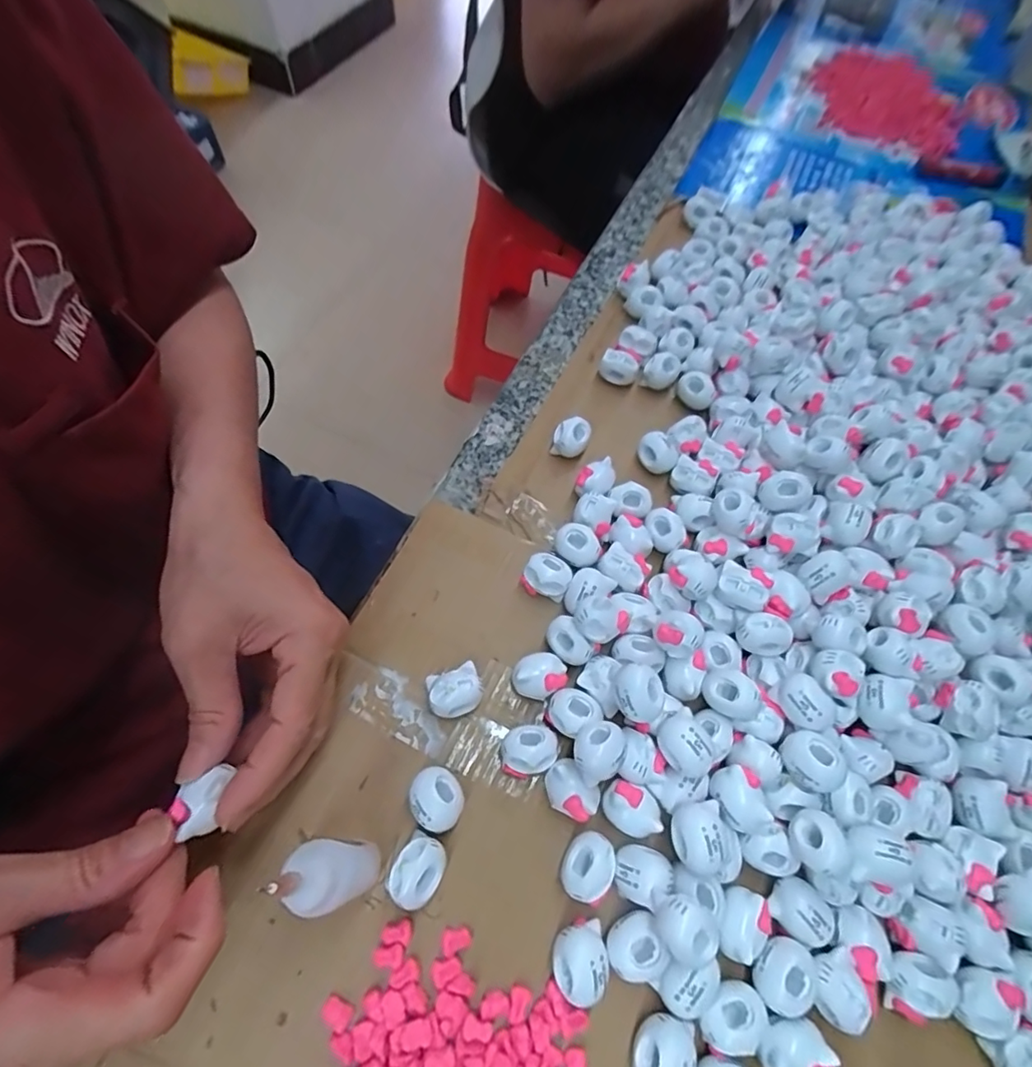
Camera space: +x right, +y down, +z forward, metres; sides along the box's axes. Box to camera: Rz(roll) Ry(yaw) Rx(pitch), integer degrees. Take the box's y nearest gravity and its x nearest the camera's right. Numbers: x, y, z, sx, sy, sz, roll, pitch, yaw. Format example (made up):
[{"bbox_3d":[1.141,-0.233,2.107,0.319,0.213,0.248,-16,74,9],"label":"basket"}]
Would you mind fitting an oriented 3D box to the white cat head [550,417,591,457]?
[{"bbox_3d":[0.034,-0.057,0.332,0.021,0.024,0.020,2,64,-3],"label":"white cat head"}]

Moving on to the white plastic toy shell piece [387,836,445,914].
[{"bbox_3d":[-0.041,0.143,0.228,0.020,0.019,0.026,23,65,7],"label":"white plastic toy shell piece"}]

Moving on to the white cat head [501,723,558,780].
[{"bbox_3d":[0.006,0.102,0.251,0.026,0.021,0.021,-16,66,-12],"label":"white cat head"}]

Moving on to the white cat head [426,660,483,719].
[{"bbox_3d":[-0.030,0.077,0.261,0.025,0.018,0.023,-16,66,-12],"label":"white cat head"}]

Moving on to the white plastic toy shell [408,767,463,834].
[{"bbox_3d":[-0.035,0.119,0.240,0.021,0.021,0.026,-18,67,-12],"label":"white plastic toy shell"}]

